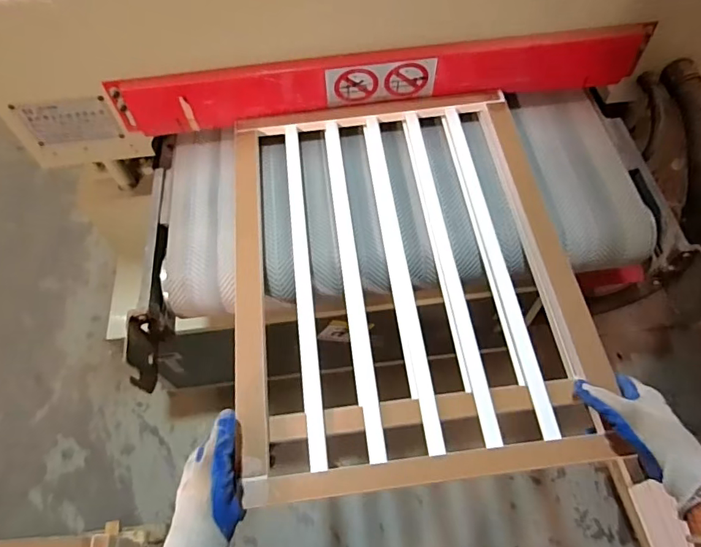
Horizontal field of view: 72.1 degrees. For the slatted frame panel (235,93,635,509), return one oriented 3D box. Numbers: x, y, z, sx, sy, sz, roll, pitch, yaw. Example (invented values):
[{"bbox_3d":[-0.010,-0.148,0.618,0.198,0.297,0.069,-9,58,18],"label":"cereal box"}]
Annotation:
[{"bbox_3d":[0.071,-0.023,0.707,0.464,0.040,0.614,-7,61,-1],"label":"slatted frame panel"}]

